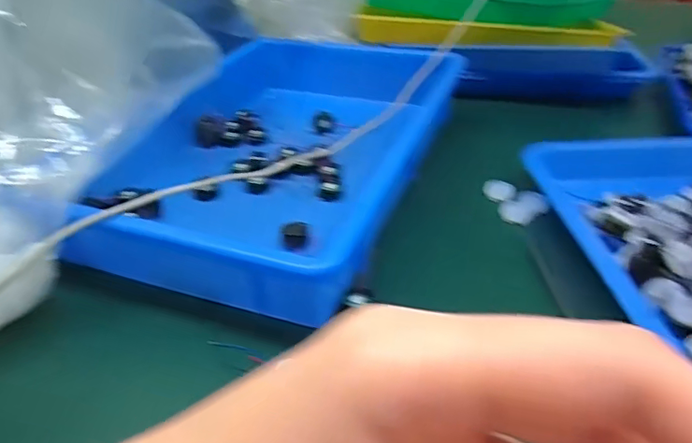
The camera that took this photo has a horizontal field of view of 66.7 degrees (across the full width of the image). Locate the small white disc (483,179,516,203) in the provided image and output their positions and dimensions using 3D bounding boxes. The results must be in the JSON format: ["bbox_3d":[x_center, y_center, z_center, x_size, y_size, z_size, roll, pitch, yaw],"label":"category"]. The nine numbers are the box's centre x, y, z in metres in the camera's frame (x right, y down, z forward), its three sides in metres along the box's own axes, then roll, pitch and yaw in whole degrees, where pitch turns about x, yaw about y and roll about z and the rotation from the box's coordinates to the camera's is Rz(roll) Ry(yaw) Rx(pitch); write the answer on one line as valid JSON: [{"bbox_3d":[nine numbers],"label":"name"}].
[{"bbox_3d":[0.129,-0.026,0.442,0.026,0.004,0.029,12,36,21],"label":"small white disc"}]

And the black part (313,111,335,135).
[{"bbox_3d":[-0.022,-0.099,0.527,0.021,0.015,0.022,-2,33,0],"label":"black part"}]

